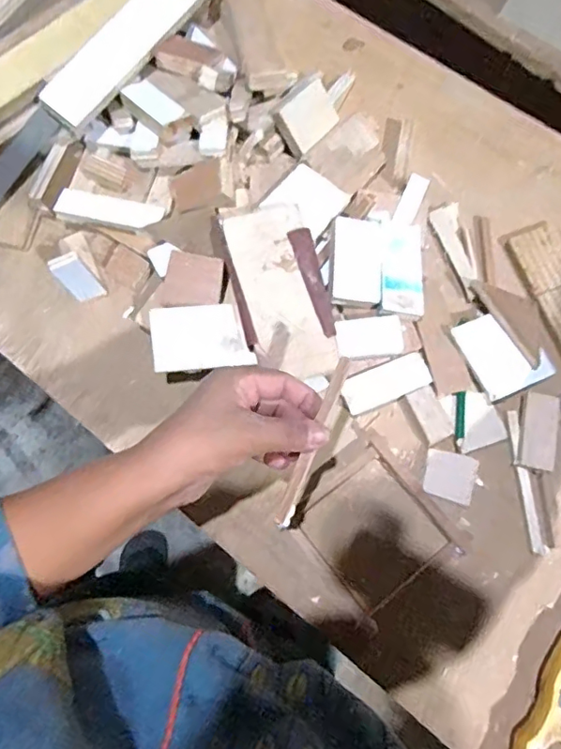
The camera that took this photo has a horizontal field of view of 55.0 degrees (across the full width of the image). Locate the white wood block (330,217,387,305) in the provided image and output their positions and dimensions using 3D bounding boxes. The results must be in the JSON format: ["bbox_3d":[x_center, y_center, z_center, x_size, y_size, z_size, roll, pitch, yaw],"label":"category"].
[{"bbox_3d":[0.070,-0.104,0.490,0.049,0.010,0.081,7,80,-7],"label":"white wood block"}]

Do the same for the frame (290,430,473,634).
[{"bbox_3d":[0.079,0.129,0.453,0.117,0.021,0.121,-38,76,-9],"label":"frame"}]

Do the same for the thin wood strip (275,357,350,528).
[{"bbox_3d":[0.024,0.047,0.374,0.011,0.006,0.124,23,92,4],"label":"thin wood strip"}]

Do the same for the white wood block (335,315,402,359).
[{"bbox_3d":[0.078,-0.032,0.476,0.057,0.012,0.034,-3,74,1],"label":"white wood block"}]

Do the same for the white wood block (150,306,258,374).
[{"bbox_3d":[-0.070,-0.033,0.476,0.084,0.013,0.055,-7,74,0],"label":"white wood block"}]

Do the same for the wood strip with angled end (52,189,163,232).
[{"bbox_3d":[-0.163,-0.155,0.512,0.102,0.012,0.029,11,74,5],"label":"wood strip with angled end"}]

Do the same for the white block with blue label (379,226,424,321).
[{"bbox_3d":[0.111,-0.096,0.495,0.038,0.008,0.093,5,74,-5],"label":"white block with blue label"}]

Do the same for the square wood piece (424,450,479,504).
[{"bbox_3d":[0.148,0.088,0.469,0.042,0.010,0.040,16,75,6],"label":"square wood piece"}]

